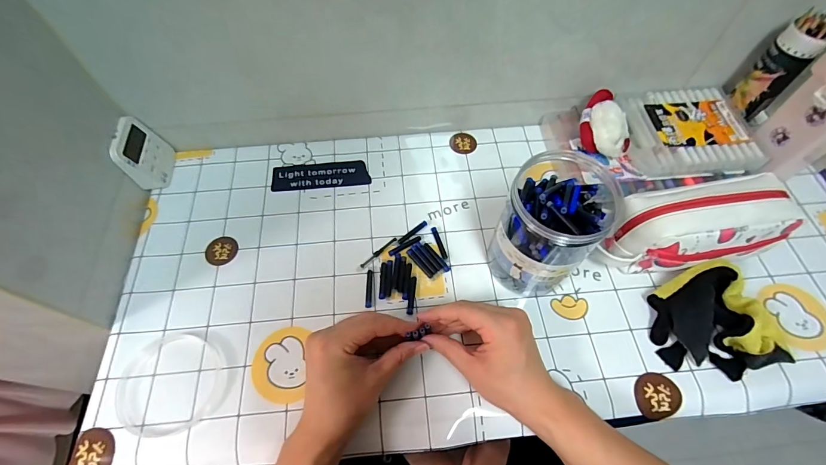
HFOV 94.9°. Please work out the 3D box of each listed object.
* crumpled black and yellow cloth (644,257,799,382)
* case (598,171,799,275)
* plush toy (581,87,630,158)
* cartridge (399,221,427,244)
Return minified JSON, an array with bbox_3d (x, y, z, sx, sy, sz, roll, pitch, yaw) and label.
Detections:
[{"bbox_3d":[0.329,0.097,0.417,0.120,0.042,0.115,-7,61,-4],"label":"crumpled black and yellow cloth"},{"bbox_3d":[0.319,-0.004,0.442,0.206,0.098,0.083,-10,61,-5],"label":"case"},{"bbox_3d":[0.252,-0.150,0.511,0.050,0.044,0.100,-3,59,1],"label":"plush toy"},{"bbox_3d":[0.000,-0.001,0.491,0.045,0.005,0.008,-36,66,-18],"label":"cartridge"}]

